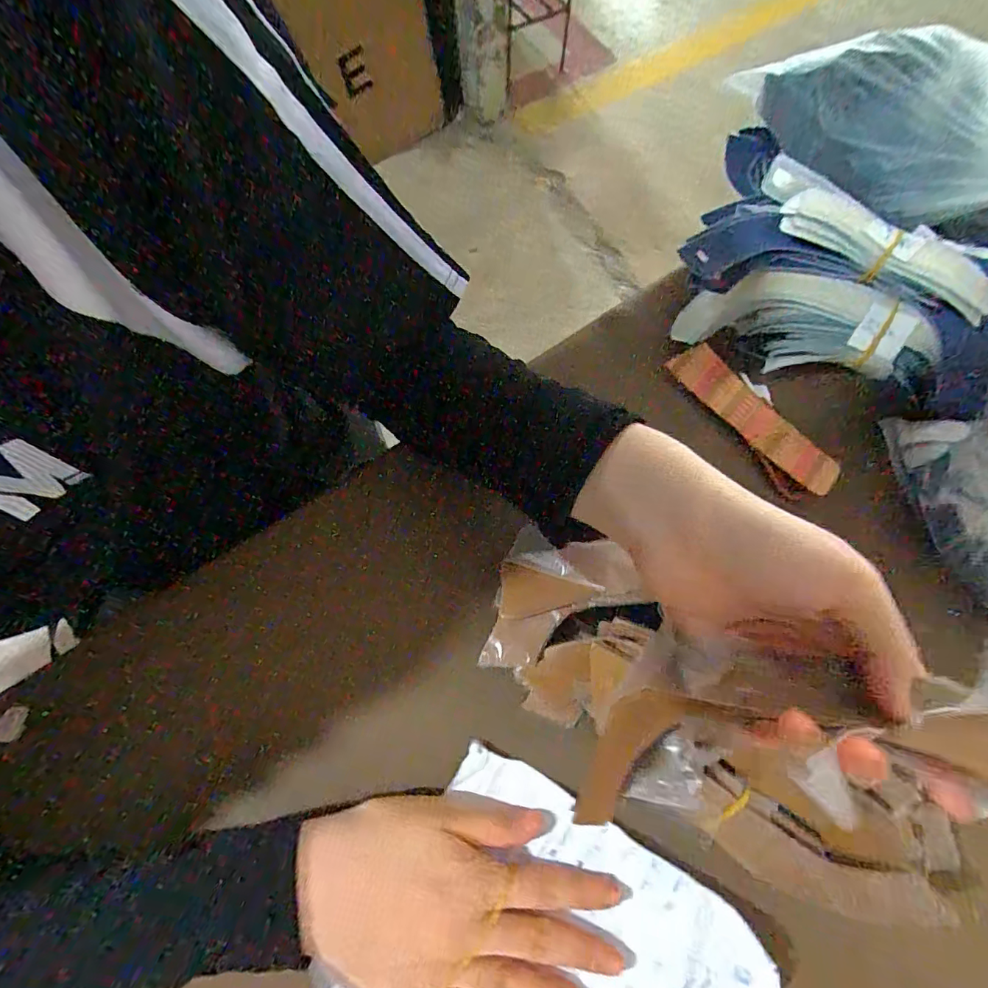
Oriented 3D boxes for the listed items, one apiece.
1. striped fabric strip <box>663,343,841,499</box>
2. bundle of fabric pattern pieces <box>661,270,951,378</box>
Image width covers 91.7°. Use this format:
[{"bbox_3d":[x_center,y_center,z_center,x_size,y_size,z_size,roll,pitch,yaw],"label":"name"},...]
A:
[{"bbox_3d":[0.183,-0.053,0.336,0.041,0.017,0.132,-38,77,-9],"label":"striped fabric strip"},{"bbox_3d":[0.210,-0.121,0.332,0.154,0.057,0.033,16,37,10],"label":"bundle of fabric pattern pieces"}]

